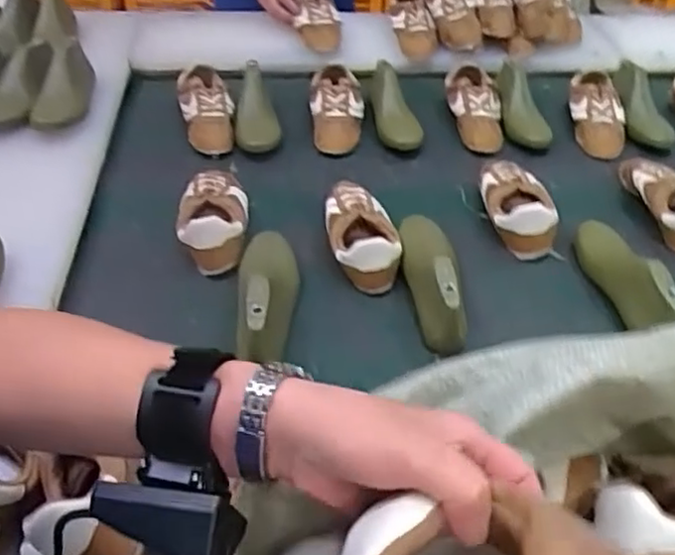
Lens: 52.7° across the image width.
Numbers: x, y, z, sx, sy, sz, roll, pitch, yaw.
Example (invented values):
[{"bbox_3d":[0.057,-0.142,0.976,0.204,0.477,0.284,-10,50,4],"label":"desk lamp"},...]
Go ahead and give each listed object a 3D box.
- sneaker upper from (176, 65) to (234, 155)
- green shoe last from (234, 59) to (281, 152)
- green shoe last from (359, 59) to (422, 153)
[{"bbox_3d":[-0.235,-0.309,1.199,0.094,0.060,0.257,-12,45,-14],"label":"sneaker upper"},{"bbox_3d":[-0.149,-0.308,1.190,0.071,0.055,0.229,-7,44,-8],"label":"green shoe last"},{"bbox_3d":[0.090,-0.313,1.237,0.074,0.053,0.233,-11,58,-12],"label":"green shoe last"}]

